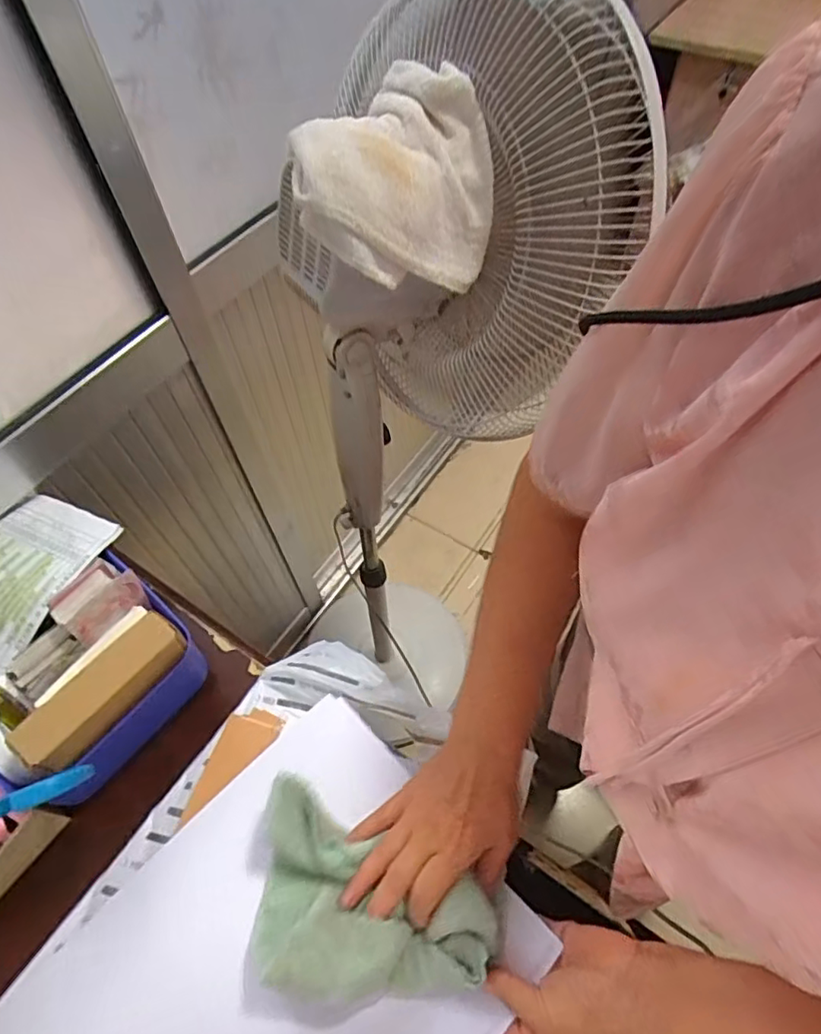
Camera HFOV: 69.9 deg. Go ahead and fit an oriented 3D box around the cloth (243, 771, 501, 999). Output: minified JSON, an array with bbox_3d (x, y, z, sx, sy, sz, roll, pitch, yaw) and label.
[{"bbox_3d":[-0.038,0.281,0.413,0.181,0.051,0.109,22,60,15],"label":"cloth"}]

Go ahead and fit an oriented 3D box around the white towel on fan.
[{"bbox_3d":[-0.010,-0.280,0.493,0.151,0.105,0.170,2,57,4],"label":"white towel on fan"}]

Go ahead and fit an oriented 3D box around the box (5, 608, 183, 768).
[{"bbox_3d":[-0.253,0.143,0.491,0.042,0.054,0.138,32,64,21],"label":"box"}]

